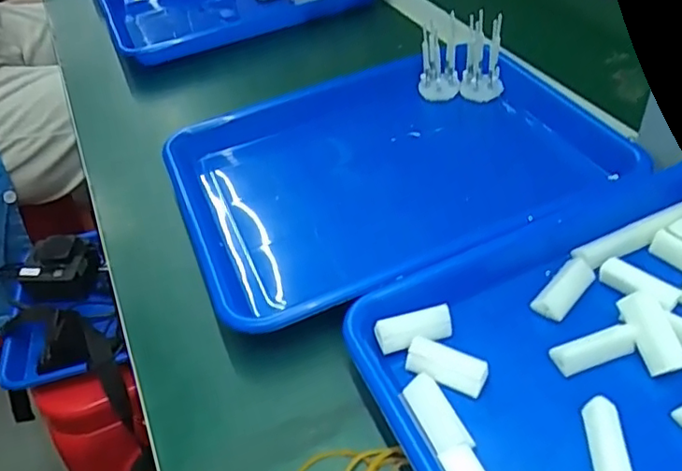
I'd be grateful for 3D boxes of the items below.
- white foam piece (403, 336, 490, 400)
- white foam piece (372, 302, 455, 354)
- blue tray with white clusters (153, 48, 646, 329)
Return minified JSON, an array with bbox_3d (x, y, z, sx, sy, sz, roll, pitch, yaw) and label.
[{"bbox_3d":[0.061,0.076,0.343,0.046,0.019,0.017,17,49,24],"label":"white foam piece"},{"bbox_3d":[0.045,0.057,0.363,0.048,0.016,0.018,-14,43,-8],"label":"white foam piece"},{"bbox_3d":[0.045,-0.061,0.479,0.338,0.035,0.238,-21,45,-13],"label":"blue tray with white clusters"}]

